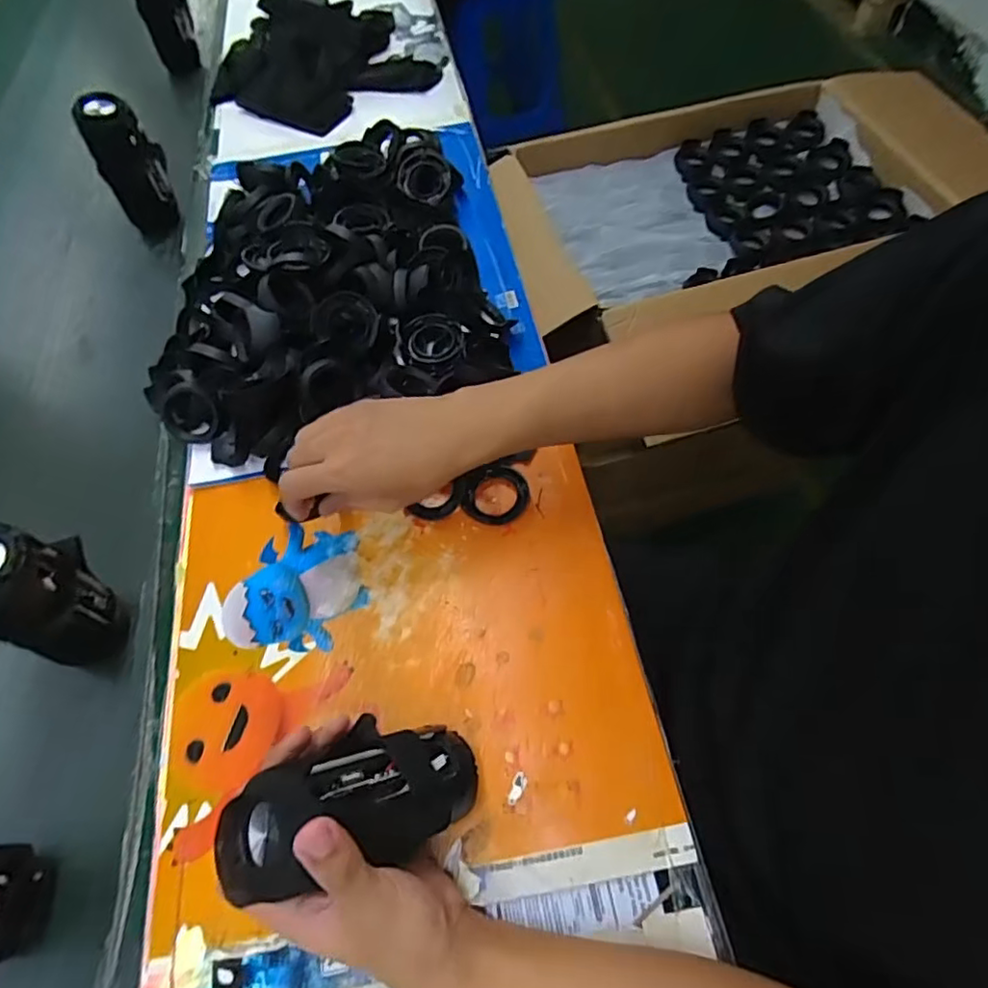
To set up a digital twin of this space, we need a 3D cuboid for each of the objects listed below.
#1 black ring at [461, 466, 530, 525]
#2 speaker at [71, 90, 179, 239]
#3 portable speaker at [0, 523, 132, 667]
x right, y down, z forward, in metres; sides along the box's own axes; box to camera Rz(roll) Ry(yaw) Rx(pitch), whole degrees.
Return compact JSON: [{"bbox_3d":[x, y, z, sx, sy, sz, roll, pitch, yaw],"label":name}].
[{"bbox_3d":[0.001,-0.001,0.547,0.060,0.011,0.058,-2,59,3],"label":"black ring"},{"bbox_3d":[-0.454,-0.410,0.753,0.054,0.150,0.062,1,59,3],"label":"speaker"},{"bbox_3d":[-0.339,0.078,0.454,0.060,0.141,0.066,-19,60,-7],"label":"portable speaker"}]

